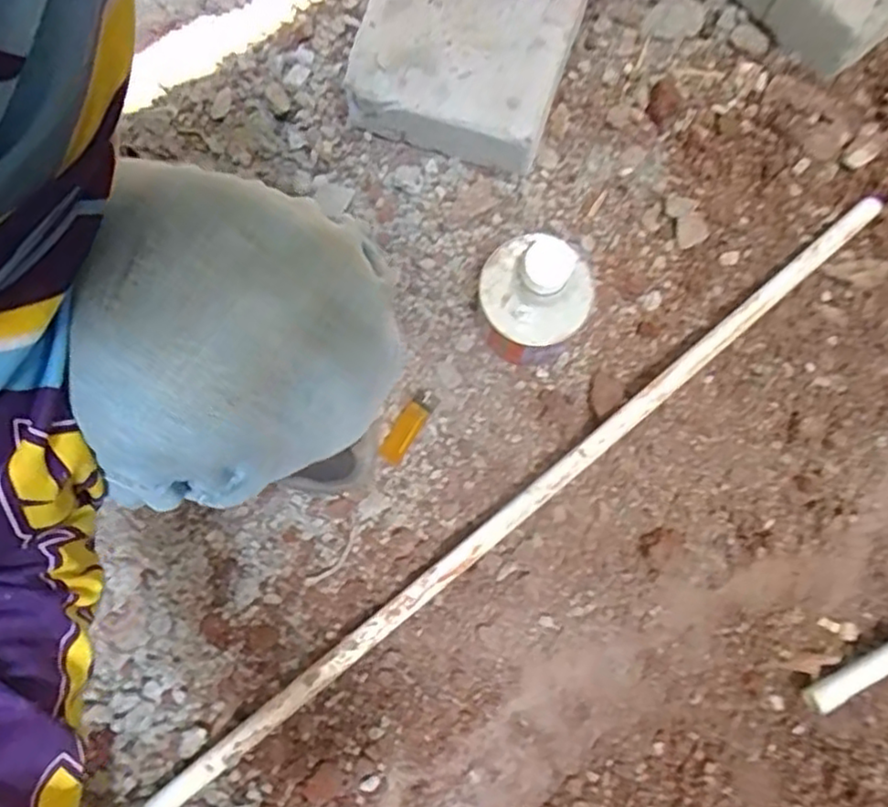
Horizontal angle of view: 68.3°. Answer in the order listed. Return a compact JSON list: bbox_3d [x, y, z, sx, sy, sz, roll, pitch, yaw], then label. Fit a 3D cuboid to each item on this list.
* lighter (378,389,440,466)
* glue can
[{"bbox_3d":[-0.035,0.022,0.632,0.025,0.017,0.077,33,82,8],"label":"lighter"},{"bbox_3d":[0.079,-0.090,0.604,0.087,0.097,0.093,0,79,2],"label":"glue can"}]

